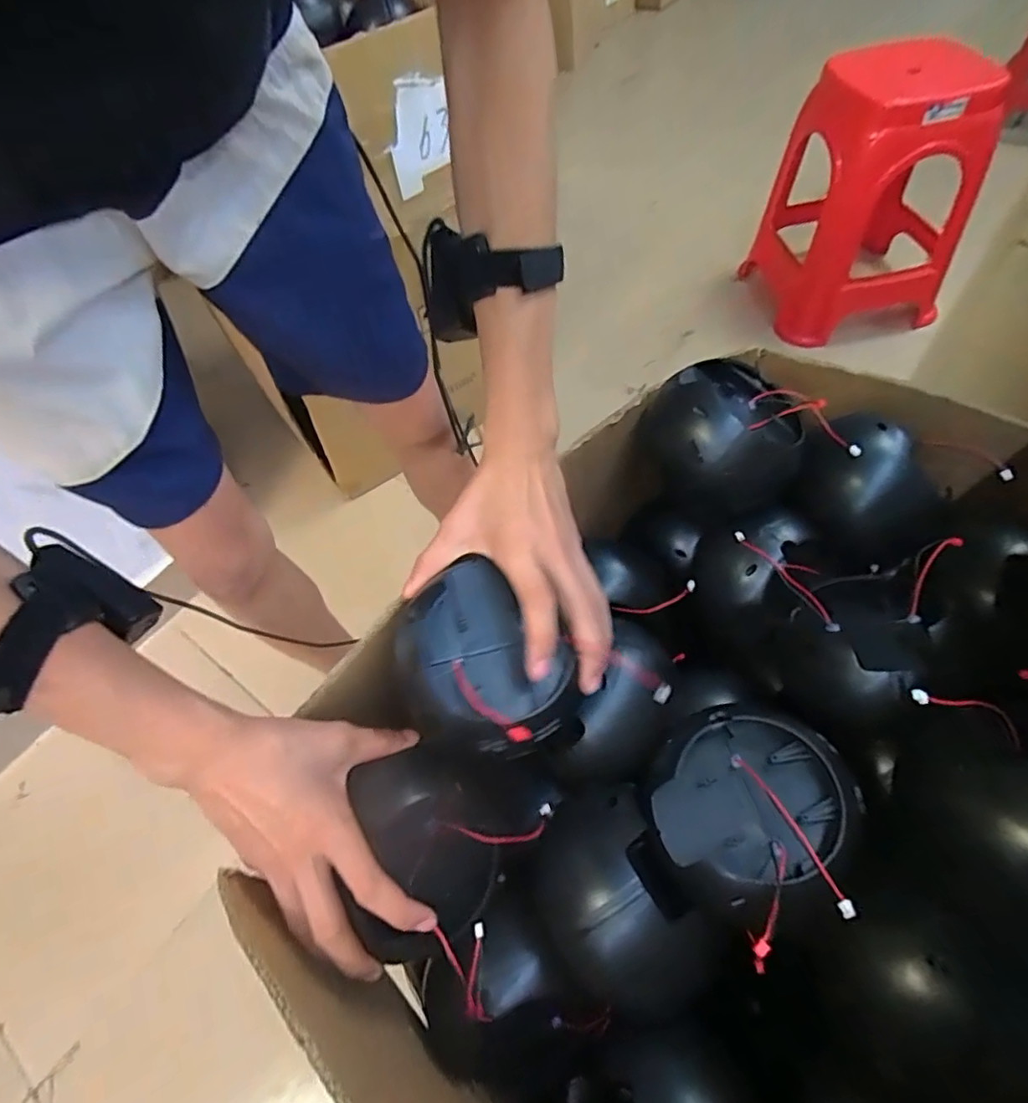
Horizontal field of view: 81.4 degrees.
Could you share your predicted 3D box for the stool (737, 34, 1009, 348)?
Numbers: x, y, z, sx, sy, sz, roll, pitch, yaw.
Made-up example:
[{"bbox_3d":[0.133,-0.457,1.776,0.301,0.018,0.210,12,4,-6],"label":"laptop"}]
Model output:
[{"bbox_3d":[0.803,-0.784,1.325,0.380,0.501,0.352,-12,55,-1],"label":"stool"}]

